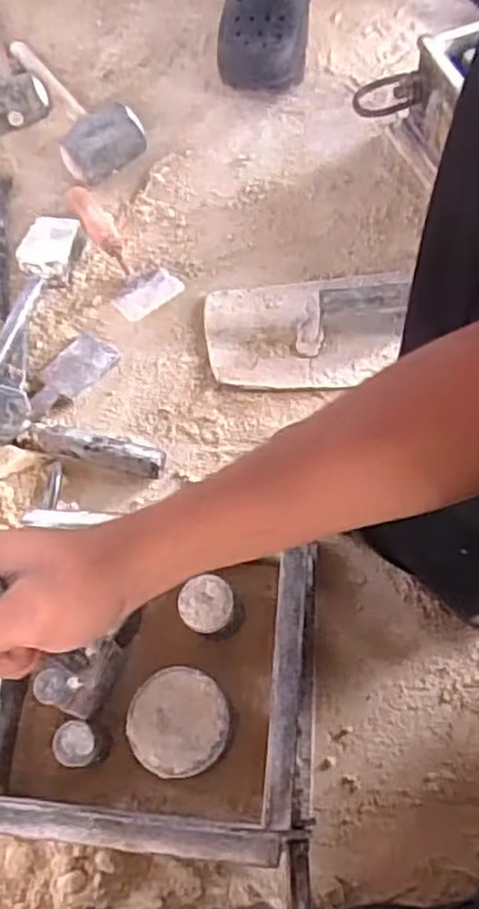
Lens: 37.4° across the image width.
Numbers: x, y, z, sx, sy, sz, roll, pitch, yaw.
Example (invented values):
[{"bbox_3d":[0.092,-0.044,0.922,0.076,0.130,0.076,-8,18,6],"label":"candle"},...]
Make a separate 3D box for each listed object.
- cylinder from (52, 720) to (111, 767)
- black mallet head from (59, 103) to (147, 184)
[{"bbox_3d":[-0.120,0.224,0.546,0.035,0.057,0.030,0,63,4],"label":"cylinder"},{"bbox_3d":[-0.177,-0.397,0.900,0.107,0.060,0.062,-33,69,-11],"label":"black mallet head"}]

